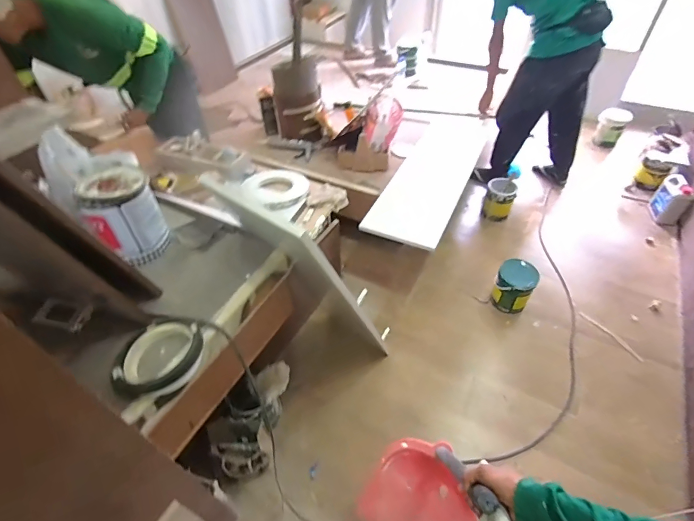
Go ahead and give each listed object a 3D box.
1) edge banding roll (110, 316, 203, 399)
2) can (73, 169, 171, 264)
[{"bbox_3d":[-0.394,0.210,0.805,0.149,0.067,0.180,22,52,21],"label":"edge banding roll"},{"bbox_3d":[-0.563,-0.123,0.973,0.154,0.199,0.184,-25,51,-19],"label":"can"}]

